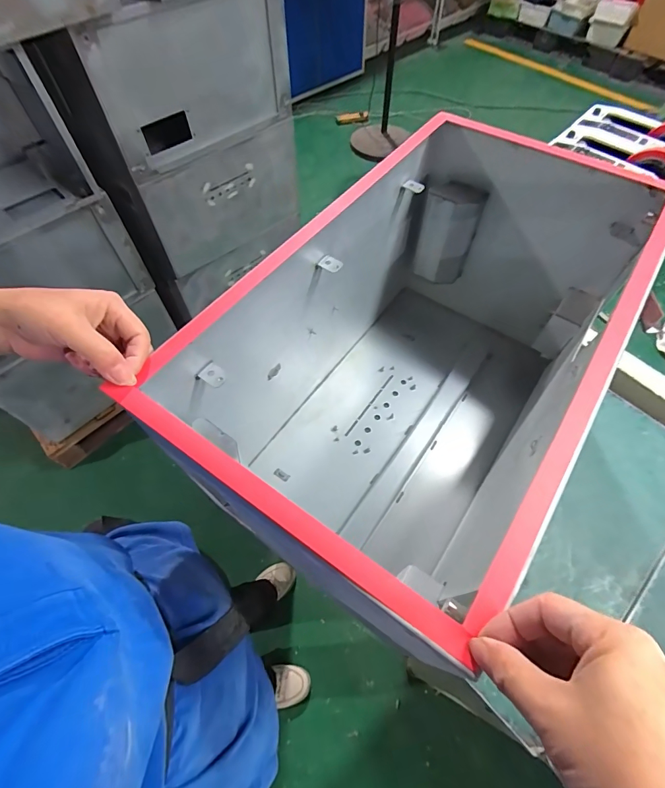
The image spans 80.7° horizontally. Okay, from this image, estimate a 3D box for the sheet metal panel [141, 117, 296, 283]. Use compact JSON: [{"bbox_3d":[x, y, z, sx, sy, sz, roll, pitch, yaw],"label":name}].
[{"bbox_3d":[-0.300,-0.583,1.186,0.026,0.299,0.504,36,63,21],"label":"sheet metal panel"}]

